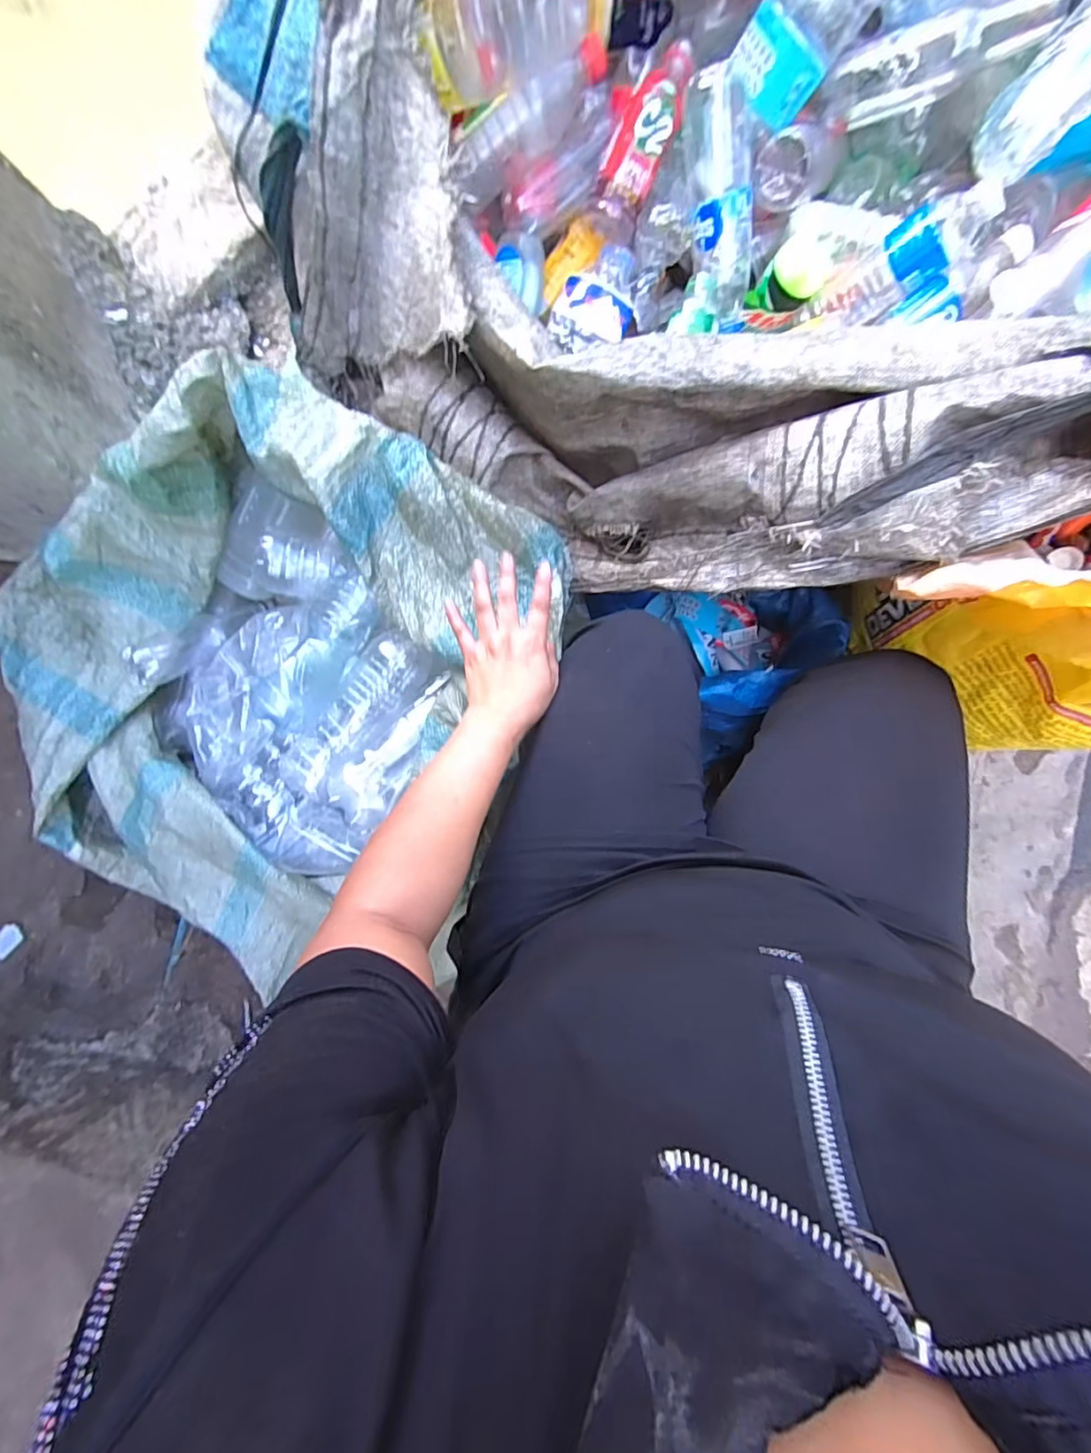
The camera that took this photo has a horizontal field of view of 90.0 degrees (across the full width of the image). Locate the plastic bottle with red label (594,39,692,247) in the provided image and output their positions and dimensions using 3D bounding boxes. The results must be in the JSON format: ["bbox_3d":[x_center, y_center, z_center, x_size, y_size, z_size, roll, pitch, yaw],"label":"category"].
[{"bbox_3d":[0.102,-0.614,0.565,0.060,0.052,0.175,27,104,8],"label":"plastic bottle with red label"}]

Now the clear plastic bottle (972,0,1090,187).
[{"bbox_3d":[0.445,-0.552,0.432,0.064,0.046,0.205,42,106,8],"label":"clear plastic bottle"}]

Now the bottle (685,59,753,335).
[{"bbox_3d":[0.188,-0.546,0.582,0.065,0.055,0.212,-13,116,7],"label":"bottle"}]

